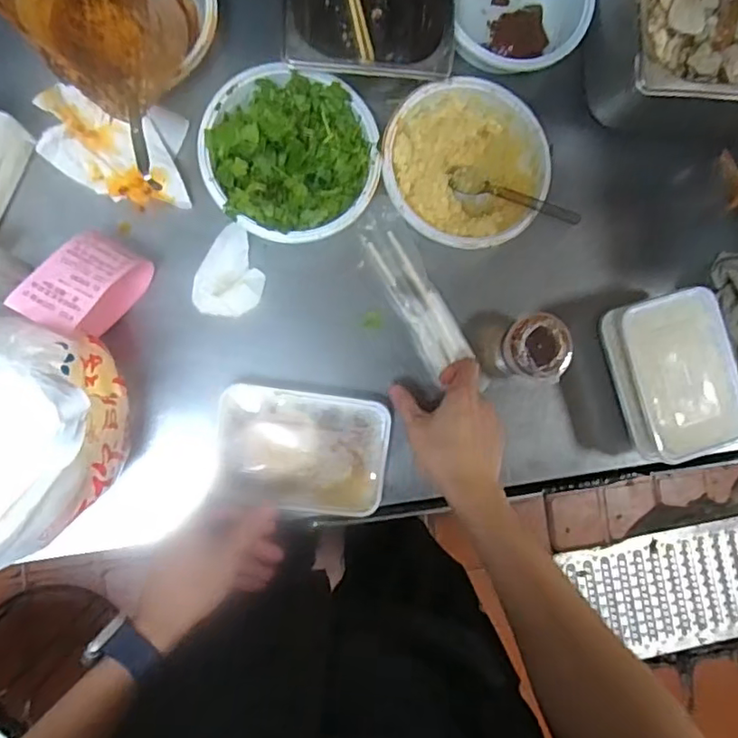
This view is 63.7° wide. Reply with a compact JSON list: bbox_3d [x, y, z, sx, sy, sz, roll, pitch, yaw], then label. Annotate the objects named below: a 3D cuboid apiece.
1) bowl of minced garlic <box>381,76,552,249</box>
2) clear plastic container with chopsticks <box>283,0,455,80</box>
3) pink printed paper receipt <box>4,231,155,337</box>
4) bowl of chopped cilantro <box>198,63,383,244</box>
[{"bbox_3d":[0.098,-0.209,0.616,0.168,0.047,0.163,0,87,-8],"label":"bowl of minced garlic"},{"bbox_3d":[-0.002,-0.384,0.606,0.157,0.090,0.215,4,86,-8],"label":"clear plastic container with chopsticks"},{"bbox_3d":[-0.252,-0.076,0.531,0.056,0.094,0.092,32,83,-5],"label":"pink printed paper receipt"},{"bbox_3d":[-0.078,-0.206,0.586,0.166,0.051,0.163,0,87,-8],"label":"bowl of chopped cilantro"}]

